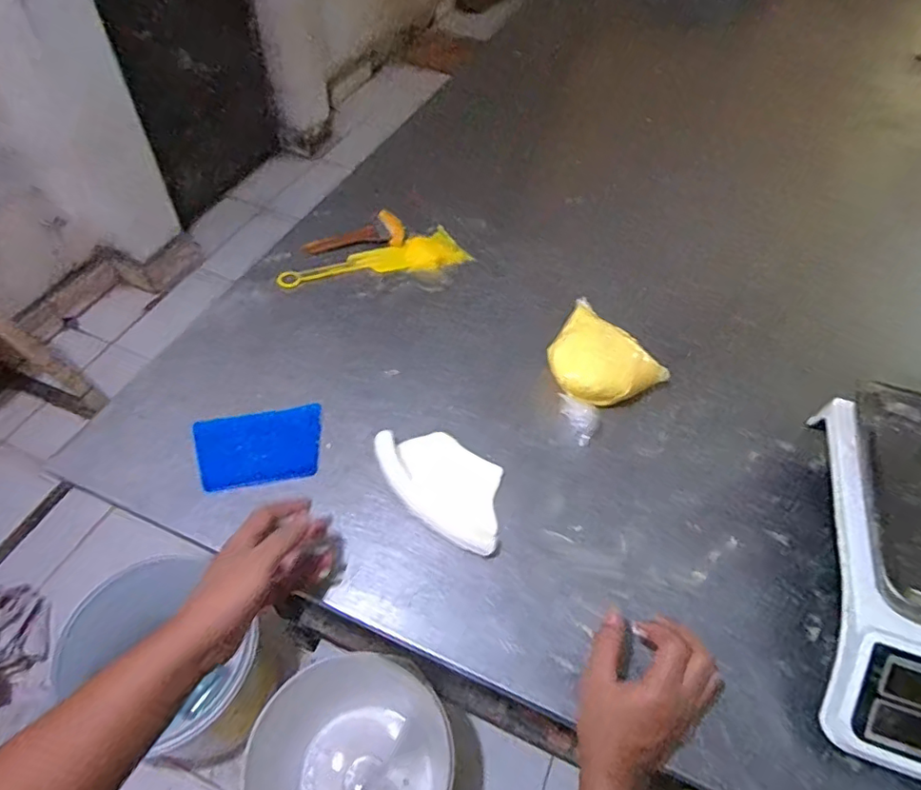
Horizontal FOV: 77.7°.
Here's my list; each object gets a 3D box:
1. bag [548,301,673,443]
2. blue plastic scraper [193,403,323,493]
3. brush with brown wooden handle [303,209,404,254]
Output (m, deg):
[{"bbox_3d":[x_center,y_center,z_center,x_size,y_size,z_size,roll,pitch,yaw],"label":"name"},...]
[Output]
[{"bbox_3d":[0.149,-0.038,0.672,0.137,0.050,0.140,-30,61,-24],"label":"bag"},{"bbox_3d":[-0.211,0.053,0.605,0.126,0.010,0.086,-10,55,-12],"label":"blue plastic scraper"},{"bbox_3d":[-0.153,-0.233,0.821,0.139,0.014,0.071,-8,54,-10],"label":"brush with brown wooden handle"}]

